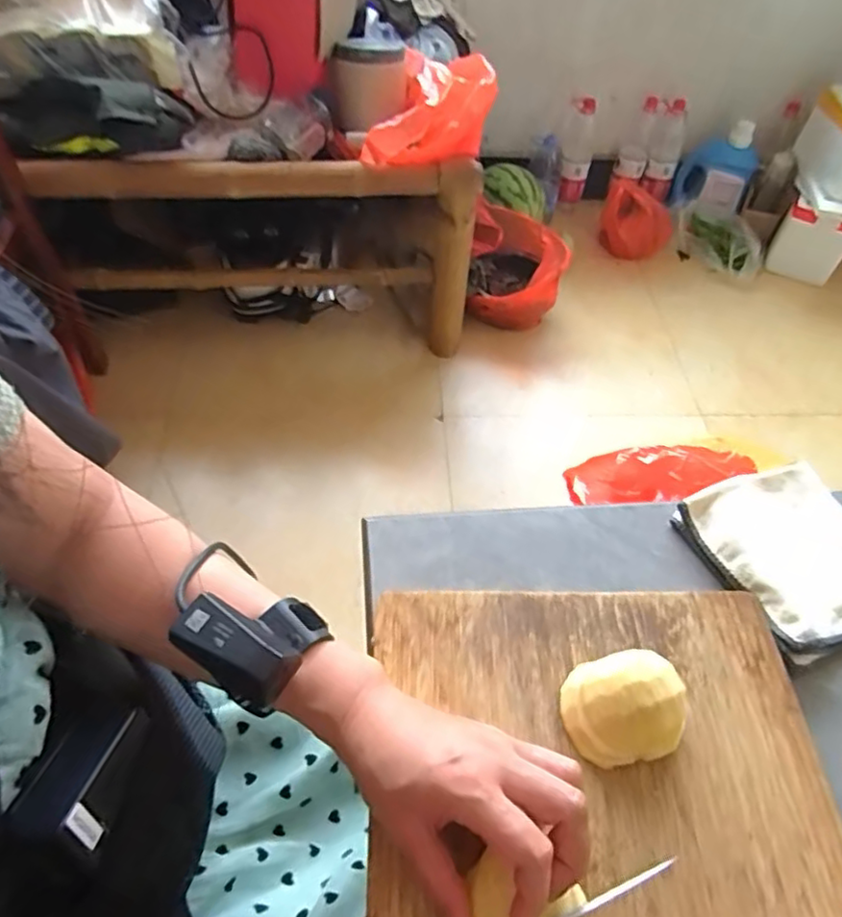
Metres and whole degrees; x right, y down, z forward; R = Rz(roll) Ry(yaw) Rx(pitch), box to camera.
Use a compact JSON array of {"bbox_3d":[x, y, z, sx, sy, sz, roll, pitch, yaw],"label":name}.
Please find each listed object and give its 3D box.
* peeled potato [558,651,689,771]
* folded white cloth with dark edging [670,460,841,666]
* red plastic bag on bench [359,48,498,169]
[{"bbox_3d":[0.124,0.151,0.380,0.068,0.033,0.057,-7,55,-9],"label":"peeled potato"},{"bbox_3d":[0.291,0.071,0.479,0.132,0.022,0.138,-16,57,-15],"label":"folded white cloth with dark edging"},{"bbox_3d":[0.018,-0.641,1.117,0.209,0.141,0.223,6,54,1],"label":"red plastic bag on bench"}]

